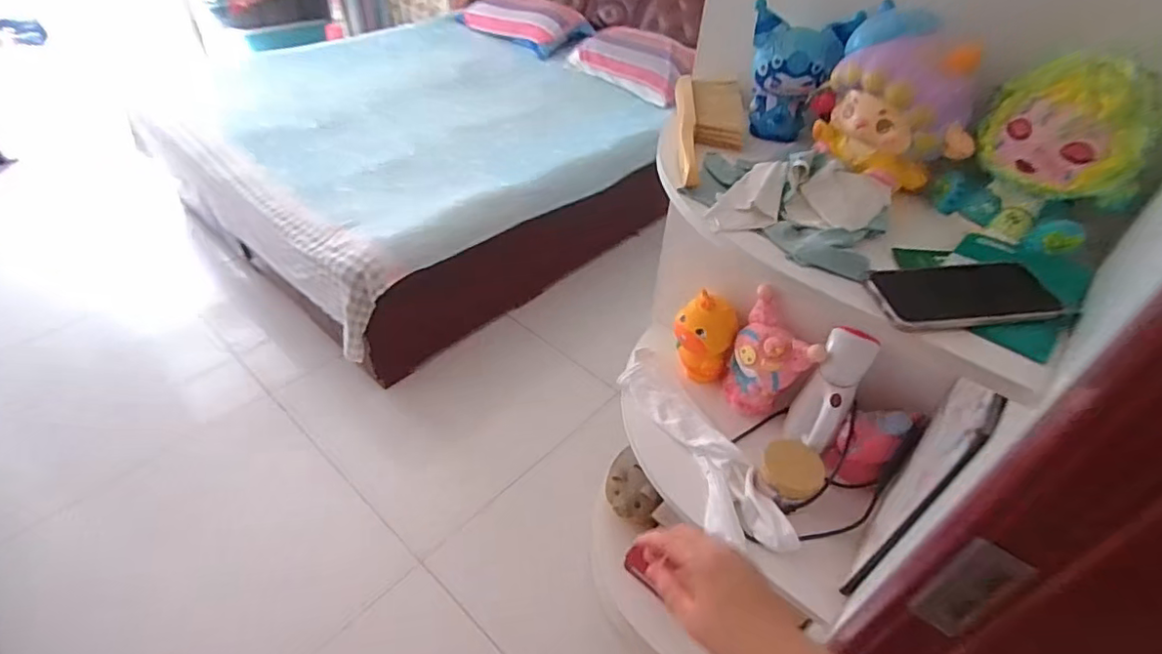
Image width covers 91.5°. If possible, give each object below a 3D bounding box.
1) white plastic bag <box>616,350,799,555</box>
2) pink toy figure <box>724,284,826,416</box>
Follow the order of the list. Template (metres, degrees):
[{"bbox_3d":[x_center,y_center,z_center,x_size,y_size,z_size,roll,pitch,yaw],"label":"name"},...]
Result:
[{"bbox_3d":[0.194,0.209,0.983,0.117,0.050,0.449,-14,45,-19],"label":"white plastic bag"},{"bbox_3d":[0.336,0.064,1.004,0.133,0.196,0.112,21,45,18],"label":"pink toy figure"}]

